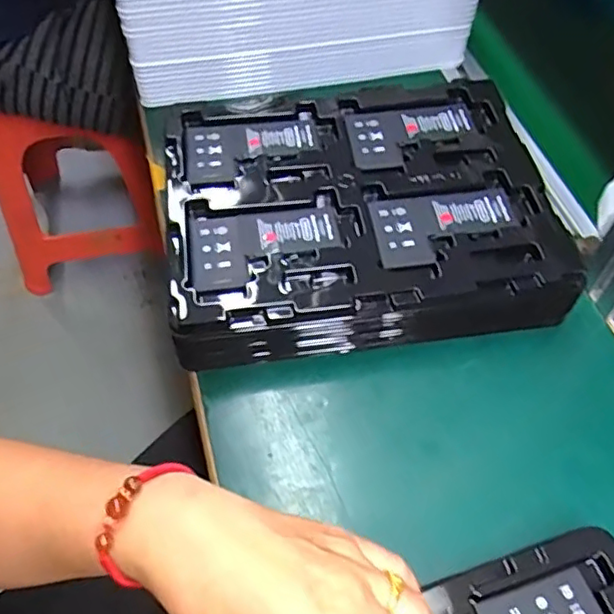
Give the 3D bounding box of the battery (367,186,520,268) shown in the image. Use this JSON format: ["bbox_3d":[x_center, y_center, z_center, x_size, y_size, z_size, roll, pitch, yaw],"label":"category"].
[{"bbox_3d":[0.099,-0.058,0.432,0.106,0.006,0.059,-7,57,-7],"label":"battery"}]

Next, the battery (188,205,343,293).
[{"bbox_3d":[-0.028,-0.043,0.420,0.105,0.008,0.063,-7,57,-7],"label":"battery"}]

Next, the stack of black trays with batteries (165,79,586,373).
[{"bbox_3d":[0.033,-0.078,0.463,0.277,0.050,0.223,-6,57,-6],"label":"stack of black trays with batteries"}]

